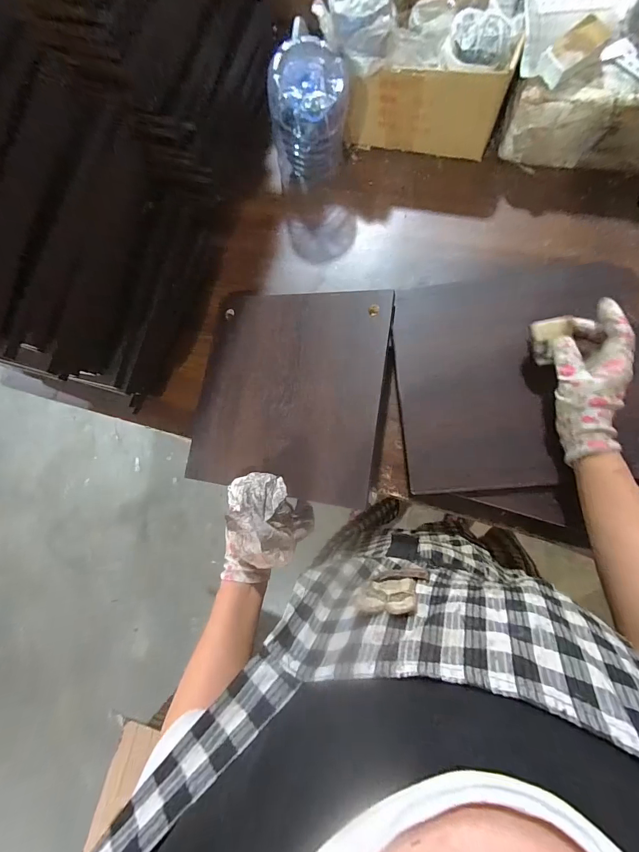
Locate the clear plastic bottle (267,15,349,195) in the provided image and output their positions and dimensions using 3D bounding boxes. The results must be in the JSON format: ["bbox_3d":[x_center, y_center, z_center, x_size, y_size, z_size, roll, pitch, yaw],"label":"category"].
[{"bbox_3d":[-0.015,-0.417,0.497,0.108,0.153,0.086,-5,82,4],"label":"clear plastic bottle"}]

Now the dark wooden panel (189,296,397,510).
[{"bbox_3d":[-0.046,-0.052,0.483,0.261,0.014,0.275,6,79,21],"label":"dark wooden panel"}]

